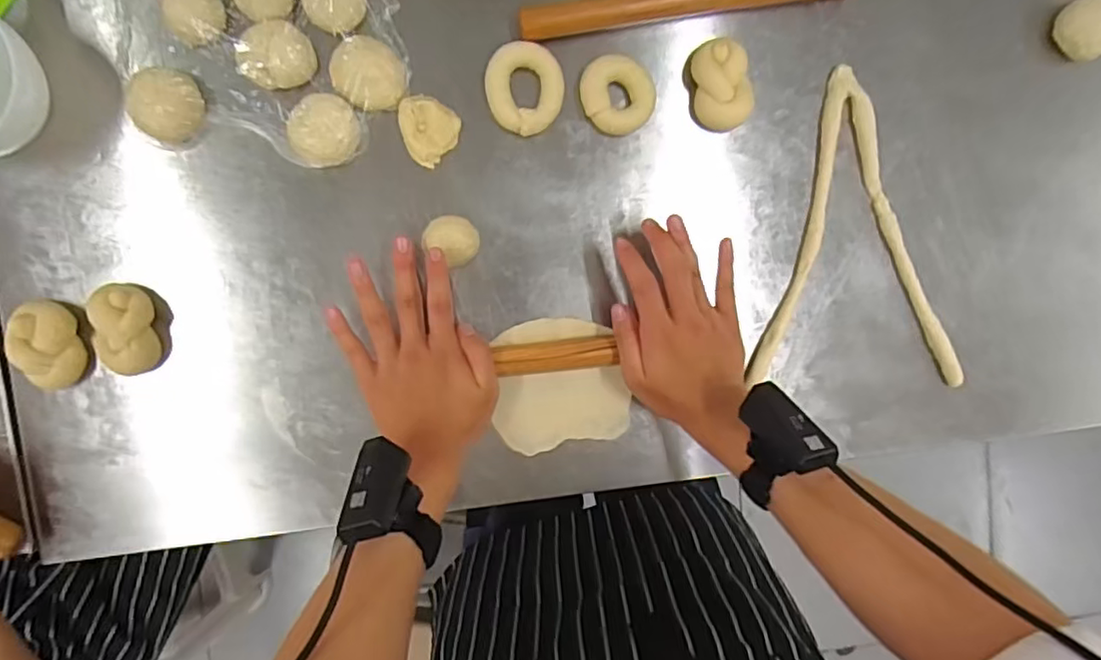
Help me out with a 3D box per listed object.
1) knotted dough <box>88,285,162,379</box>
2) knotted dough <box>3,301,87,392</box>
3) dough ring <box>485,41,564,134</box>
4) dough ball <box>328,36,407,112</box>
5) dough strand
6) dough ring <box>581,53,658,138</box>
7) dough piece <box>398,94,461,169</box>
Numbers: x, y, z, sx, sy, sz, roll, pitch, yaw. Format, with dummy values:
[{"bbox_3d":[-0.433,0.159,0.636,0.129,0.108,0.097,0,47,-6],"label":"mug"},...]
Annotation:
[{"bbox_3d":[-0.346,0.000,0.510,0.041,0.031,0.070,-7,97,-5],"label":"knotted dough"},{"bbox_3d":[-0.408,0.013,0.508,0.047,0.025,0.070,-17,97,-3],"label":"knotted dough"},{"bbox_3d":[-0.022,-0.206,0.536,0.064,0.012,0.075,-7,97,-5],"label":"dough ring"},{"bbox_3d":[-0.148,-0.209,0.516,0.055,0.028,0.055,-1,96,-5],"label":"dough ball"},{"bbox_3d":[0.281,-0.091,0.579,0.202,0.014,0.280,-2,96,-5],"label":"dough strand"},{"bbox_3d":[0.059,-0.205,0.546,0.065,0.013,0.064,-1,96,-5],"label":"dough ring"},{"bbox_3d":[-0.105,-0.171,0.531,0.052,0.011,0.049,-1,96,-5],"label":"dough piece"}]

